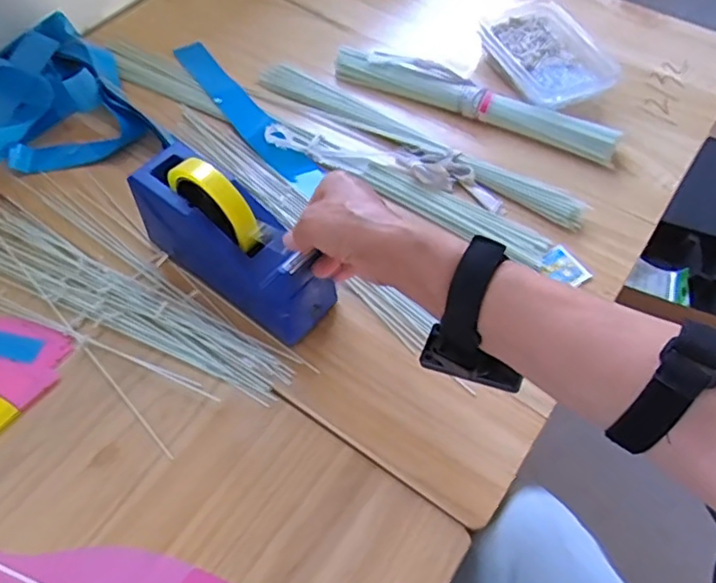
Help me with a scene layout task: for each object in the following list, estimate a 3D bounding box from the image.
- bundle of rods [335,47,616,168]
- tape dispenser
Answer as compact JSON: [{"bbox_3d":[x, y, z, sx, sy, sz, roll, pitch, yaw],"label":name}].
[{"bbox_3d":[0.135,-0.235,0.724,0.364,0.034,0.047,22,60,14],"label":"bundle of rods"},{"bbox_3d":[-0.118,-0.053,0.541,0.198,0.121,0.065,32,62,19],"label":"tape dispenser"}]

